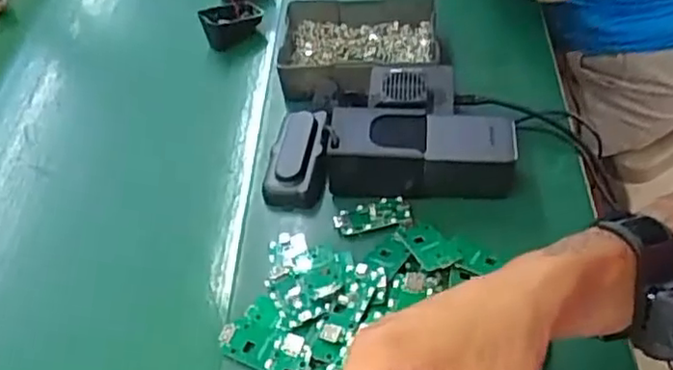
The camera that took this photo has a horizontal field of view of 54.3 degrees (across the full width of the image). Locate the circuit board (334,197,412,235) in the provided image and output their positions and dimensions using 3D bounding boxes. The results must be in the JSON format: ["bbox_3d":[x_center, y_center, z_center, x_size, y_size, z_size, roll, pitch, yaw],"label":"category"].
[{"bbox_3d":[0.031,0.026,0.563,0.065,0.006,0.031,-11,48,3],"label":"circuit board"}]

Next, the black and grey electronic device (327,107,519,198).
[{"bbox_3d":[0.071,-0.030,0.564,0.160,0.056,0.062,-3,49,9],"label":"black and grey electronic device"}]

